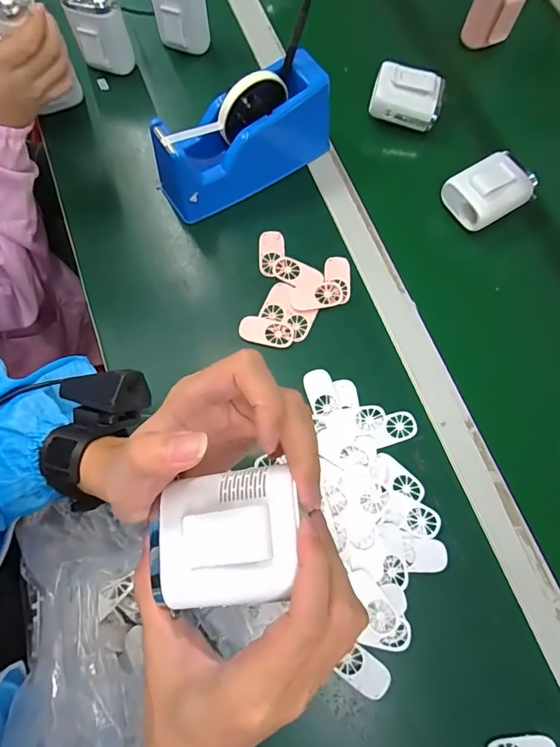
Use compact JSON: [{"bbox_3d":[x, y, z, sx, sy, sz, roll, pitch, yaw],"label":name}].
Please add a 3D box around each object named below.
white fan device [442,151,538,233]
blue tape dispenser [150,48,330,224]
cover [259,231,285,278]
[{"bbox_3d":[0.242,-0.212,0.504,0.091,0.037,0.066,-33,77,-8],"label":"white fan device"},{"bbox_3d":[-0.041,-0.259,0.490,0.206,0.101,0.067,-33,77,-8],"label":"blue tape dispenser"},{"bbox_3d":[-0.009,-0.136,0.505,0.029,0.005,0.056,-3,75,0],"label":"cover"}]

